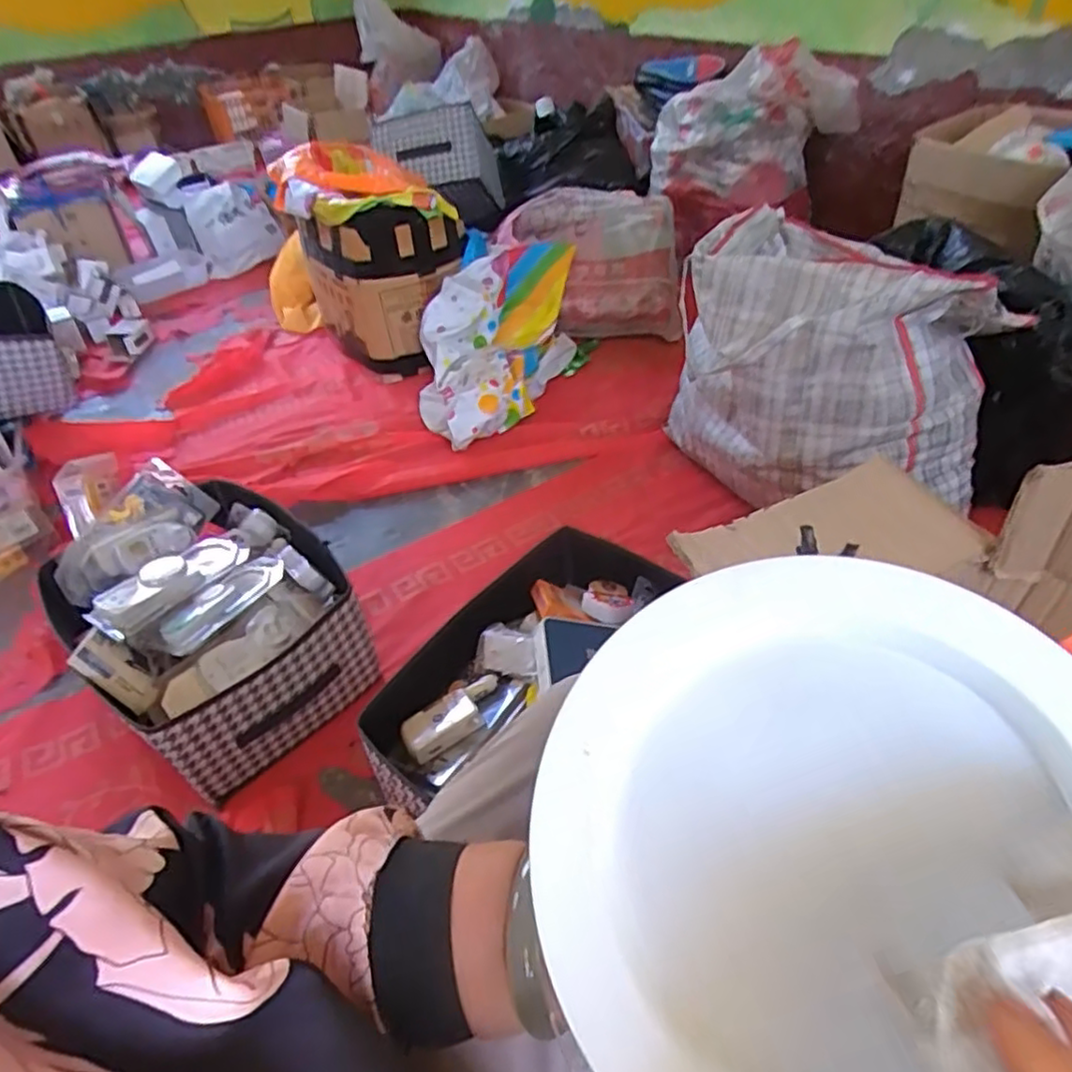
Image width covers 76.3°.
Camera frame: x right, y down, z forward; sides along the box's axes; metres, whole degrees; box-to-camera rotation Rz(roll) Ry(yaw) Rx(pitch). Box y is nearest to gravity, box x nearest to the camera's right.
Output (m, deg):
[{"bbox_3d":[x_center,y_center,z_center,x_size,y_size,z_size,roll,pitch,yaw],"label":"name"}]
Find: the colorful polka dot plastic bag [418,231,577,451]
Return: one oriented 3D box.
[{"bbox_3d":[-0.101,-0.476,1.571,0.347,0.250,0.648,1,42,7],"label":"colorful polka dot plastic bag"}]

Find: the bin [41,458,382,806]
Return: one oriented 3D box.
[{"bbox_3d":[-0.486,0.106,1.014,0.483,0.203,0.332,32,54,34],"label":"bin"}]

